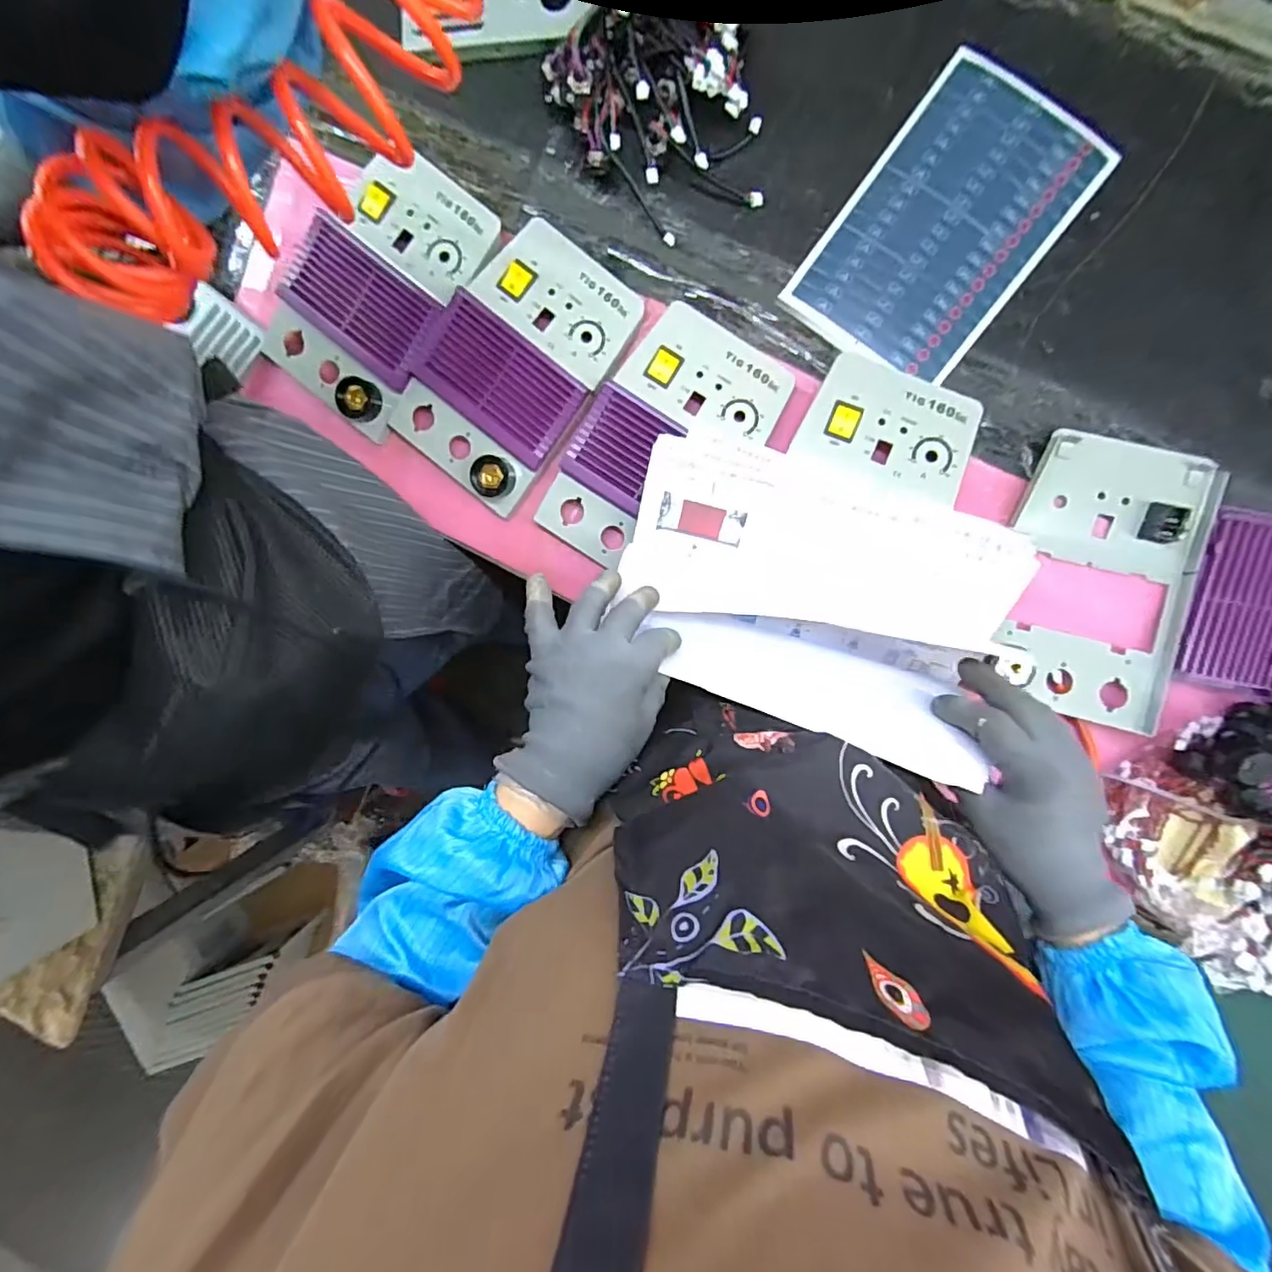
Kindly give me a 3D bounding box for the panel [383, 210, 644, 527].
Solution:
[{"bbox_3d":[-0.115,-0.252,0.528,0.152,0.033,0.235,37,100,3],"label":"panel"}]

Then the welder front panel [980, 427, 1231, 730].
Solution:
[{"bbox_3d":[0.401,-0.052,0.485,0.154,0.028,0.238,18,99,6],"label":"welder front panel"}]

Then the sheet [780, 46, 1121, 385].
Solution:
[{"bbox_3d":[0.268,-0.356,0.493,0.162,0.008,0.250,39,98,3],"label":"sheet"}]

